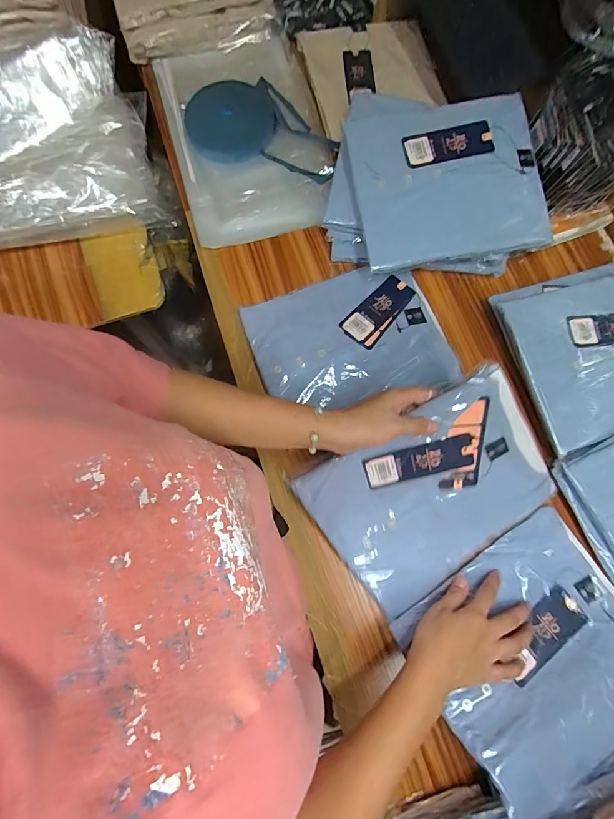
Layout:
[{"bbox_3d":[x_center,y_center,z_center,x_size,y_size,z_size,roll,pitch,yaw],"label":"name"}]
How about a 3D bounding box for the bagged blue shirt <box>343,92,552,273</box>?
[{"bbox_3d":[0.189,-0.305,0.534,0.244,0.020,0.204,-11,92,-1],"label":"bagged blue shirt"}]

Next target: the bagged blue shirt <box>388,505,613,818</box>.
[{"bbox_3d":[0.255,0.260,0.443,0.253,0.027,0.203,-27,64,-17],"label":"bagged blue shirt"}]

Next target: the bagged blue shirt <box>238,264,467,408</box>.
[{"bbox_3d":[0.054,-0.094,0.549,0.250,0.029,0.190,-18,77,-6],"label":"bagged blue shirt"}]

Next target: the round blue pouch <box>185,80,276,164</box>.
[{"bbox_3d":[-0.119,-0.450,0.617,0.134,0.021,0.134,0,76,-1],"label":"round blue pouch"}]

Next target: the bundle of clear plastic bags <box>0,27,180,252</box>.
[{"bbox_3d":[-0.388,-0.376,0.571,0.331,0.101,0.261,-9,76,-4],"label":"bundle of clear plastic bags"}]

